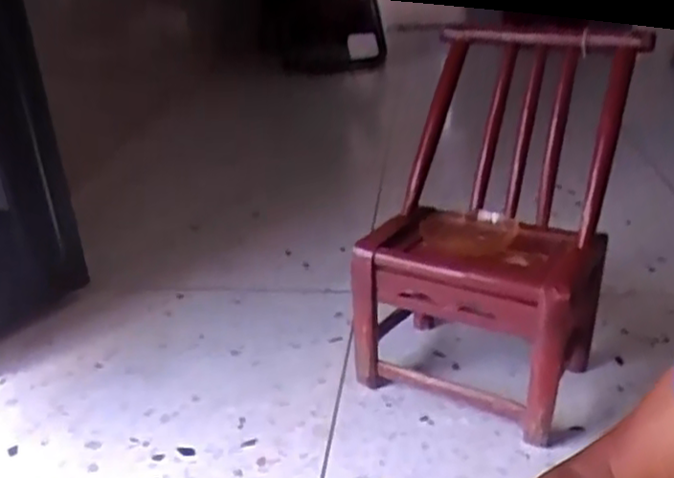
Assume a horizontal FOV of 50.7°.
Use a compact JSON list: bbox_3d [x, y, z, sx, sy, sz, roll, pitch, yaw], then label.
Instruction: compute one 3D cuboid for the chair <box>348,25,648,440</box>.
[{"bbox_3d":[0.285,-0.027,1.279,0.367,0.572,0.426,13,30,31],"label":"chair"}]

